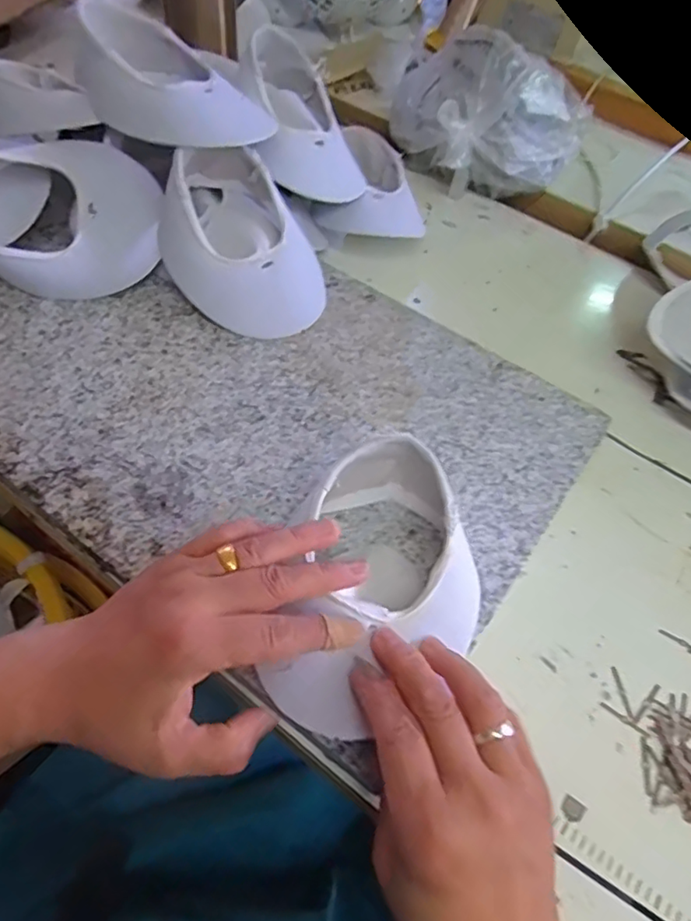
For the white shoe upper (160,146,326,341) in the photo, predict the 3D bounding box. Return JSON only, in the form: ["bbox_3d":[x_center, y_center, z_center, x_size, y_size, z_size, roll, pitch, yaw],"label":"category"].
[{"bbox_3d":[-0.080,-0.169,0.442,0.112,0.079,0.140,-19,60,-17],"label":"white shoe upper"}]

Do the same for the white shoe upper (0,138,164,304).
[{"bbox_3d":[-0.220,-0.183,0.437,0.155,0.080,0.094,-19,59,-17],"label":"white shoe upper"}]

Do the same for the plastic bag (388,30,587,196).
[{"bbox_3d":[0.138,-0.326,0.563,0.194,0.116,0.097,13,56,4],"label":"plastic bag"}]

